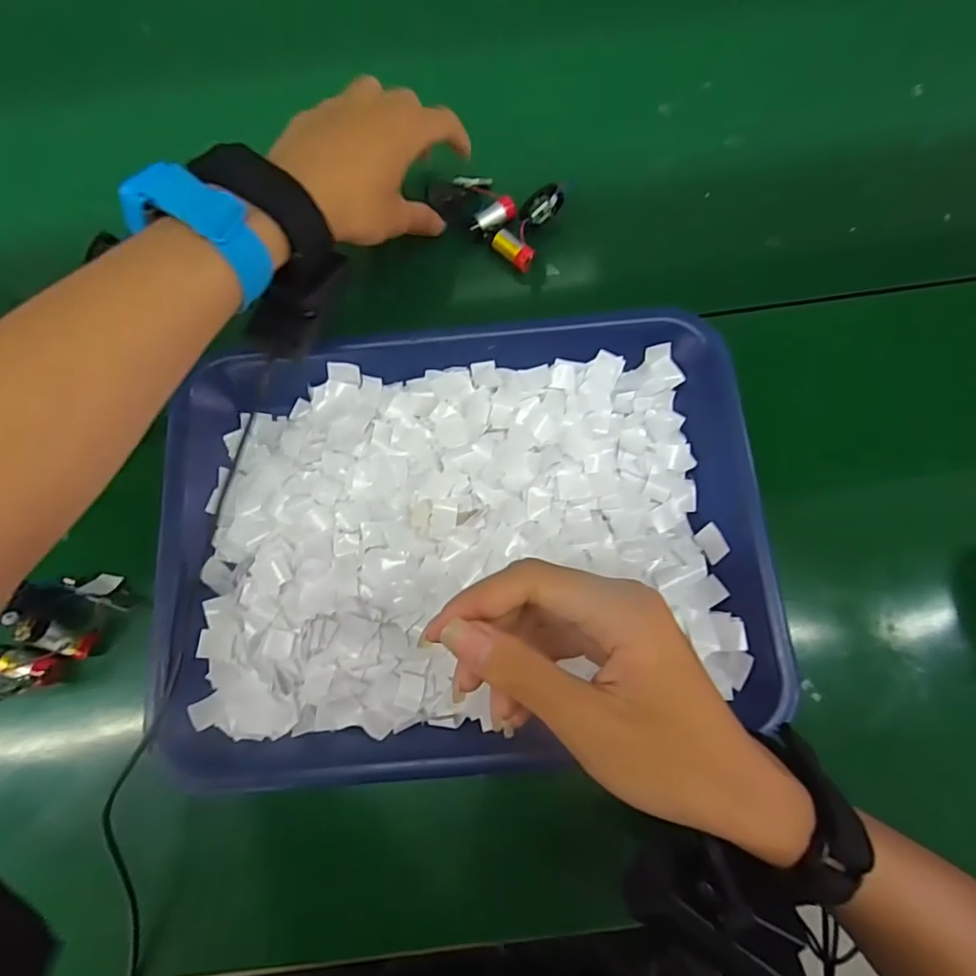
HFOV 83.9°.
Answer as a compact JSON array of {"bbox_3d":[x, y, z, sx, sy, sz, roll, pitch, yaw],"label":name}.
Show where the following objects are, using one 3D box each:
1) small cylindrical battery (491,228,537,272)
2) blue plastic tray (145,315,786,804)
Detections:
[{"bbox_3d":[0.018,-0.165,0.377,0.032,0.012,0.014,41,82,9],"label":"small cylindrical battery"},{"bbox_3d":[-0.017,0.024,0.316,0.330,0.040,0.246,-6,76,-1],"label":"blue plastic tray"}]

